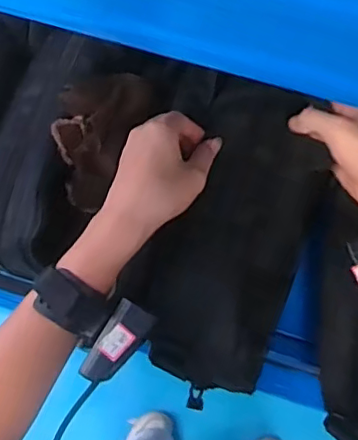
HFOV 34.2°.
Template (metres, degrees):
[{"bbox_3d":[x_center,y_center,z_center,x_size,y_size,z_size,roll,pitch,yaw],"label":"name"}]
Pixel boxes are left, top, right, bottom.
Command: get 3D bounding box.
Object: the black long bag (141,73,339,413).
[{"bbox_3d":[0.053,0.016,0.511,0.119,0.055,0.263,17,83,5],"label":"black long bag"}]

